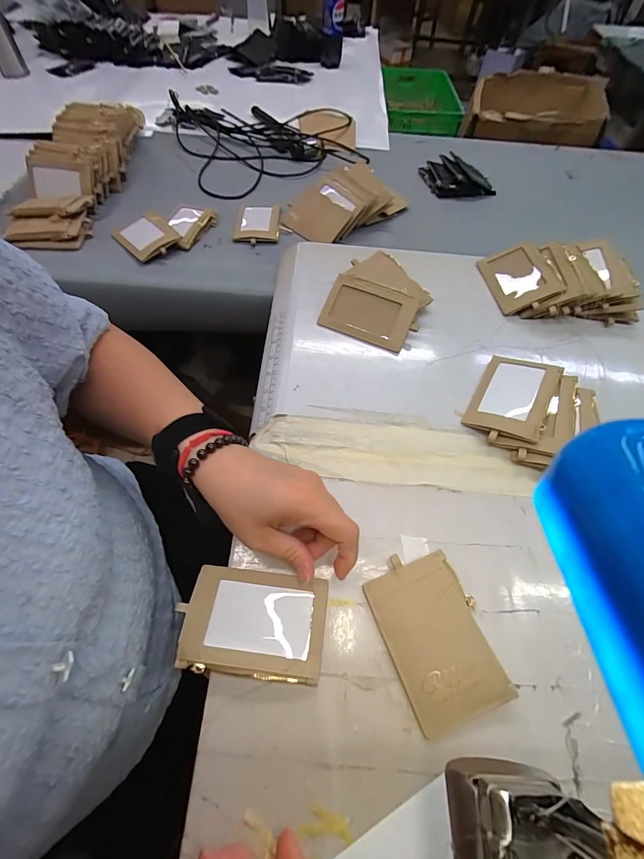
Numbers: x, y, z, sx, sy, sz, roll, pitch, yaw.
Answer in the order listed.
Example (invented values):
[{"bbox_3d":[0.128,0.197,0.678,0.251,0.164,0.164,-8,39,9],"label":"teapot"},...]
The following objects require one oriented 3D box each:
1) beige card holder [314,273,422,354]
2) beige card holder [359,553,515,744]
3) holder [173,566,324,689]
[{"bbox_3d":[0.058,-0.148,0.446,0.110,0.011,0.076,20,84,8],"label":"beige card holder"},{"bbox_3d":[0.087,0.161,0.276,0.075,0.004,0.110,-25,62,-1],"label":"beige card holder"},{"bbox_3d":[-0.054,0.154,0.283,0.110,0.014,0.073,5,60,3],"label":"holder"}]

